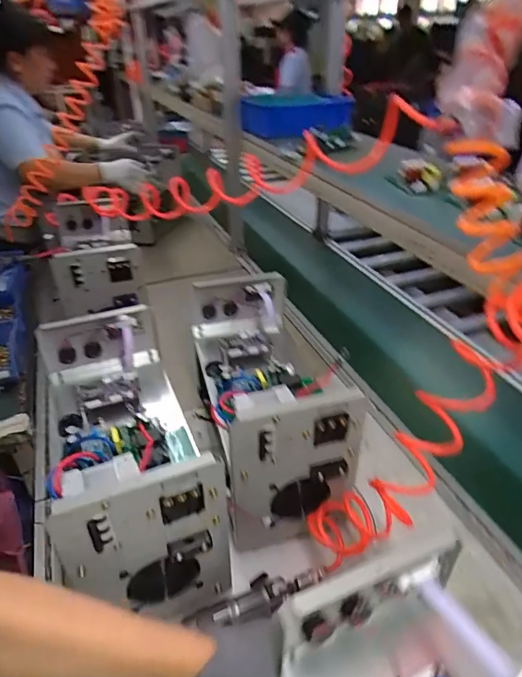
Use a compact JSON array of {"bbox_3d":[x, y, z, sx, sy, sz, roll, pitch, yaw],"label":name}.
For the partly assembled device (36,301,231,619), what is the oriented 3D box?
[{"bbox_3d":[-0.193,0.156,0.653,0.176,0.240,0.381,-14,36,-19],"label":"partly assembled device"}]

